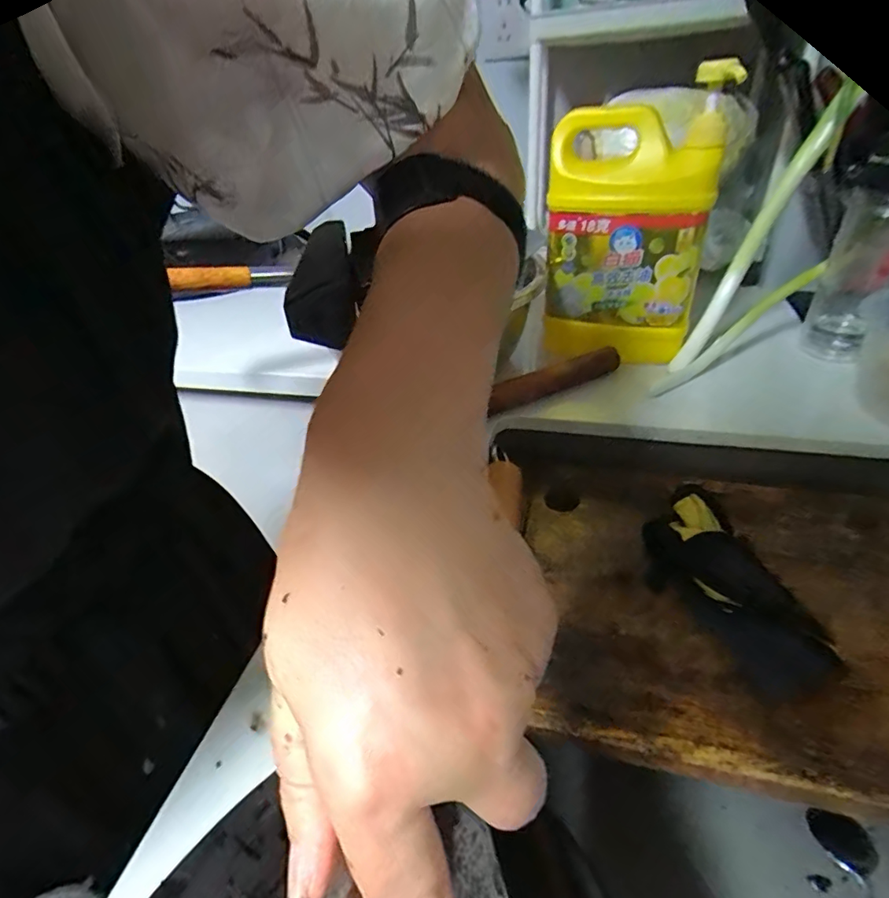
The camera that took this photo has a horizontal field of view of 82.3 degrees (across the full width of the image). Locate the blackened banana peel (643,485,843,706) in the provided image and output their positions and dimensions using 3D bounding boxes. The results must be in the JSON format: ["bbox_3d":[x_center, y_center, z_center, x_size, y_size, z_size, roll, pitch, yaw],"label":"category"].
[{"bbox_3d":[0.187,0.089,0.339,0.068,0.034,0.142,-15,51,-13],"label":"blackened banana peel"}]

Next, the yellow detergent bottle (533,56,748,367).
[{"bbox_3d":[0.167,-0.189,0.484,0.140,0.250,0.076,7,38,15],"label":"yellow detergent bottle"}]

